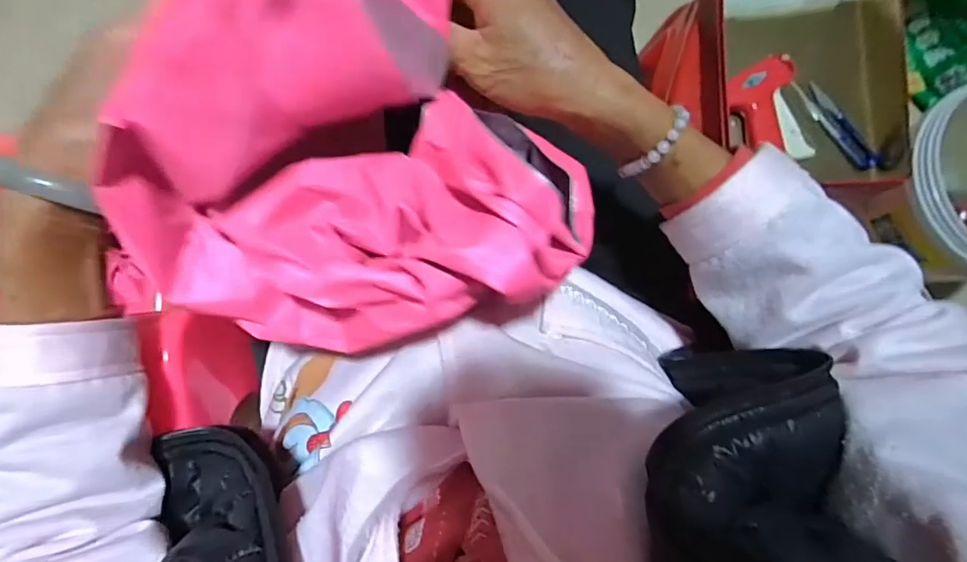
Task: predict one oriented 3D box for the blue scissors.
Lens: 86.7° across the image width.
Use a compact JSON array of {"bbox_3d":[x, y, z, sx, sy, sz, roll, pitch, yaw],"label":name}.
[{"bbox_3d":[0.412,-0.182,0.597,0.019,0.031,0.126,-32,84,-5],"label":"blue scissors"}]

